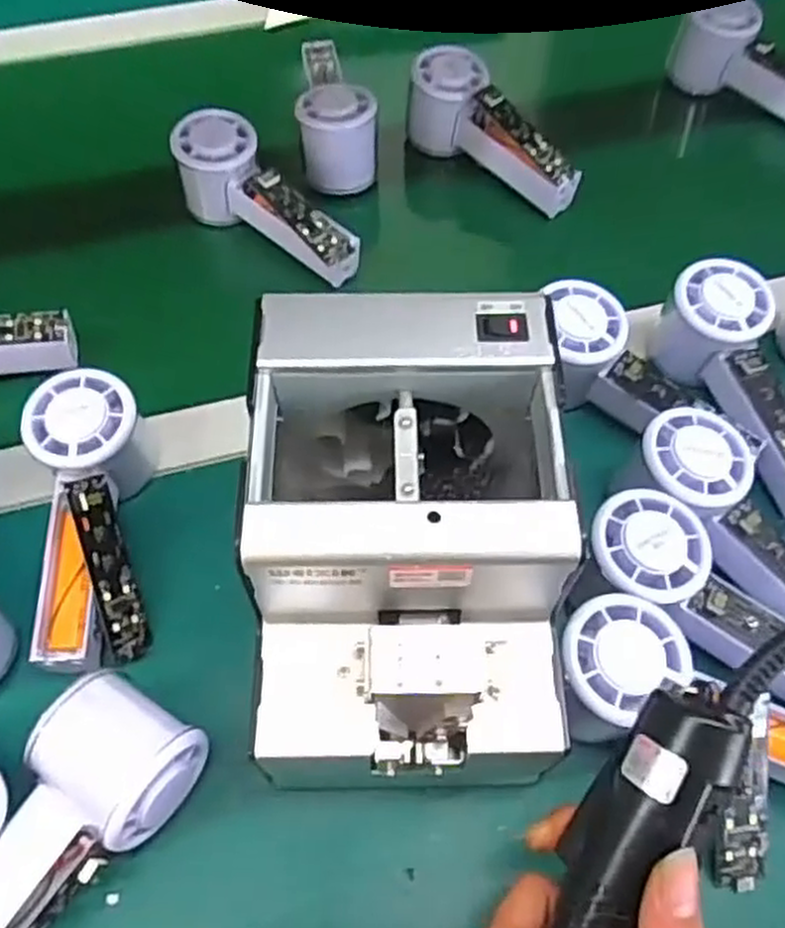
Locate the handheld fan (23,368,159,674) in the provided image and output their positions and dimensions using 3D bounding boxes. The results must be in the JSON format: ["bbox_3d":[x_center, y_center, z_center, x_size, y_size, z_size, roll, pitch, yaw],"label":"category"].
[{"bbox_3d":[-0.158,0.027,0.404,0.056,0.060,0.149,-5,59,-4],"label":"handheld fan"}]

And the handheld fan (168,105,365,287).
[{"bbox_3d":[-0.088,-0.176,0.538,0.055,0.057,0.151,-39,67,-22],"label":"handheld fan"}]

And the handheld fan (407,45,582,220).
[{"bbox_3d":[0.072,-0.240,0.578,0.048,0.059,0.142,-34,66,-20],"label":"handheld fan"}]

